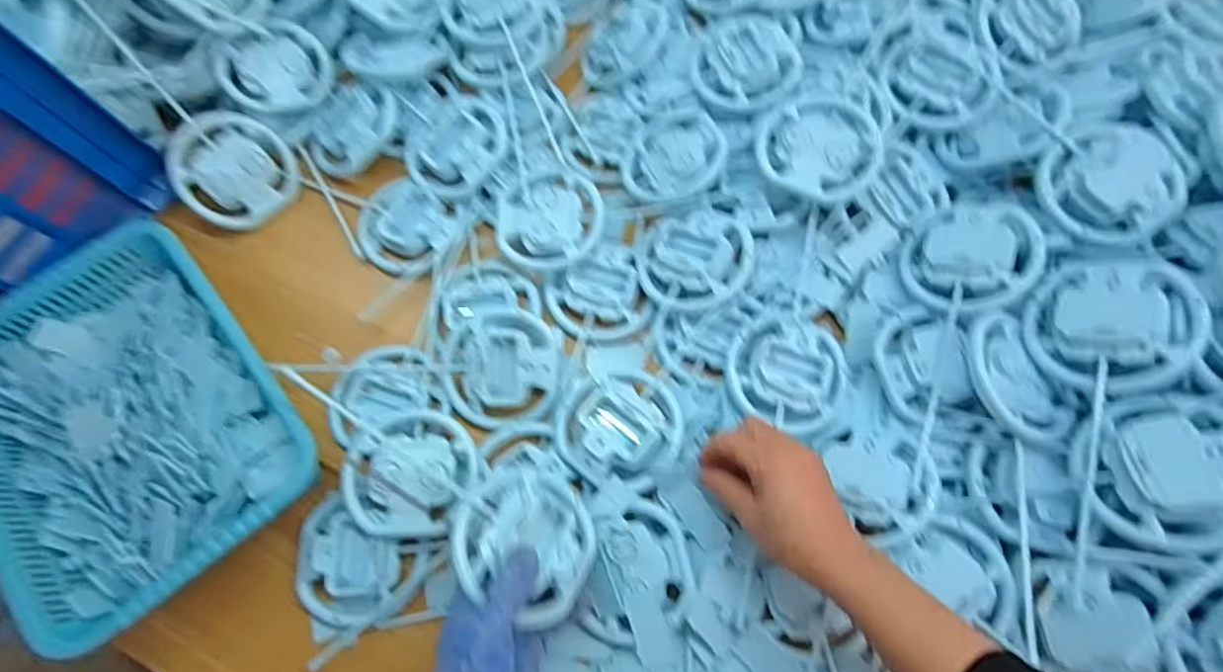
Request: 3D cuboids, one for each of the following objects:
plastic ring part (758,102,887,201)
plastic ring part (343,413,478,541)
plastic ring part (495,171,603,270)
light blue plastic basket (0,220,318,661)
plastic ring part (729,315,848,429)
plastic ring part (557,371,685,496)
[{"bbox_3d":[0.179,-0.163,0.542,0.101,0.023,0.092,0,69,1],"label":"plastic ring part"},{"bbox_3d":[-0.159,0.108,0.497,0.099,0.022,0.098,0,69,1],"label":"plastic ring part"},{"bbox_3d":[-0.057,-0.109,0.574,0.094,0.017,0.089,13,70,6],"label":"plastic ring part"},{"bbox_3d":[-0.386,0.070,0.497,0.221,0.063,0.308,-40,73,-13],"label":"light blue plastic basket"},{"bbox_3d":[0.148,0.026,0.514,0.100,0.018,0.092,15,70,7],"label":"plastic ring part"},{"bbox_3d":[0.007,0.070,0.498,0.097,0.016,0.094,0,69,1],"label":"plastic ring part"}]

